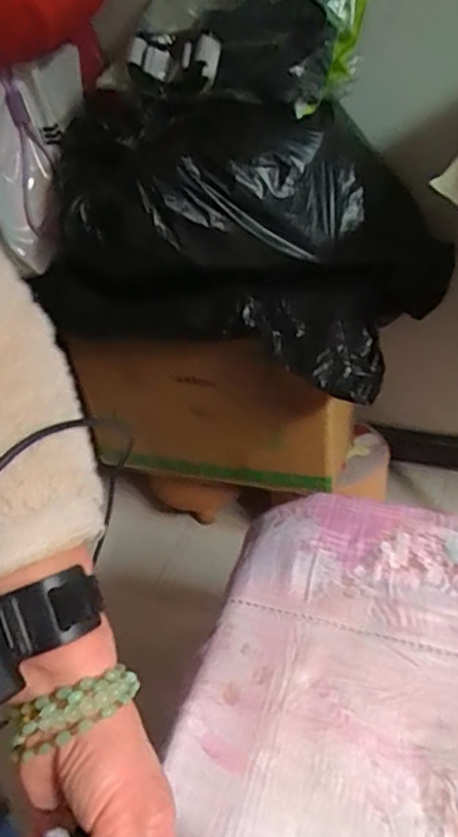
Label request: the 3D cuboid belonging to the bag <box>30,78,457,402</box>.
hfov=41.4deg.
[{"bbox_3d":[0.020,-0.330,1.084,0.620,0.376,0.333,13,42,25],"label":"bag"}]

